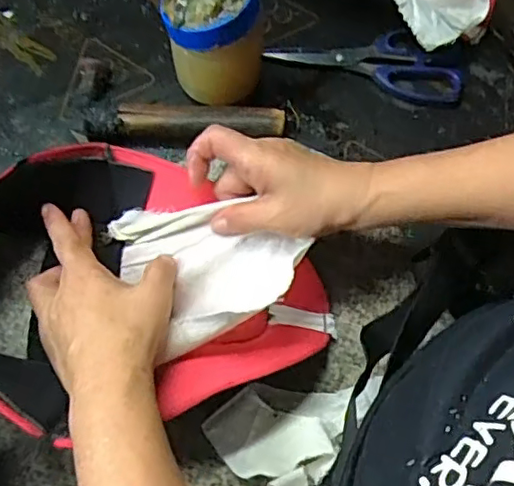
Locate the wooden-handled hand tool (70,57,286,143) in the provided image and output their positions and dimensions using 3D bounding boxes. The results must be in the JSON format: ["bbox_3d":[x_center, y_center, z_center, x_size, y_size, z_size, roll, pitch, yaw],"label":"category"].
[{"bbox_3d":[-0.068,-0.122,0.528,0.174,0.031,0.081,-1,69,-3],"label":"wooden-handled hand tool"}]

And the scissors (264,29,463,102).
[{"bbox_3d":[0.098,-0.166,0.552,0.173,0.014,0.062,8,75,4],"label":"scissors"}]

